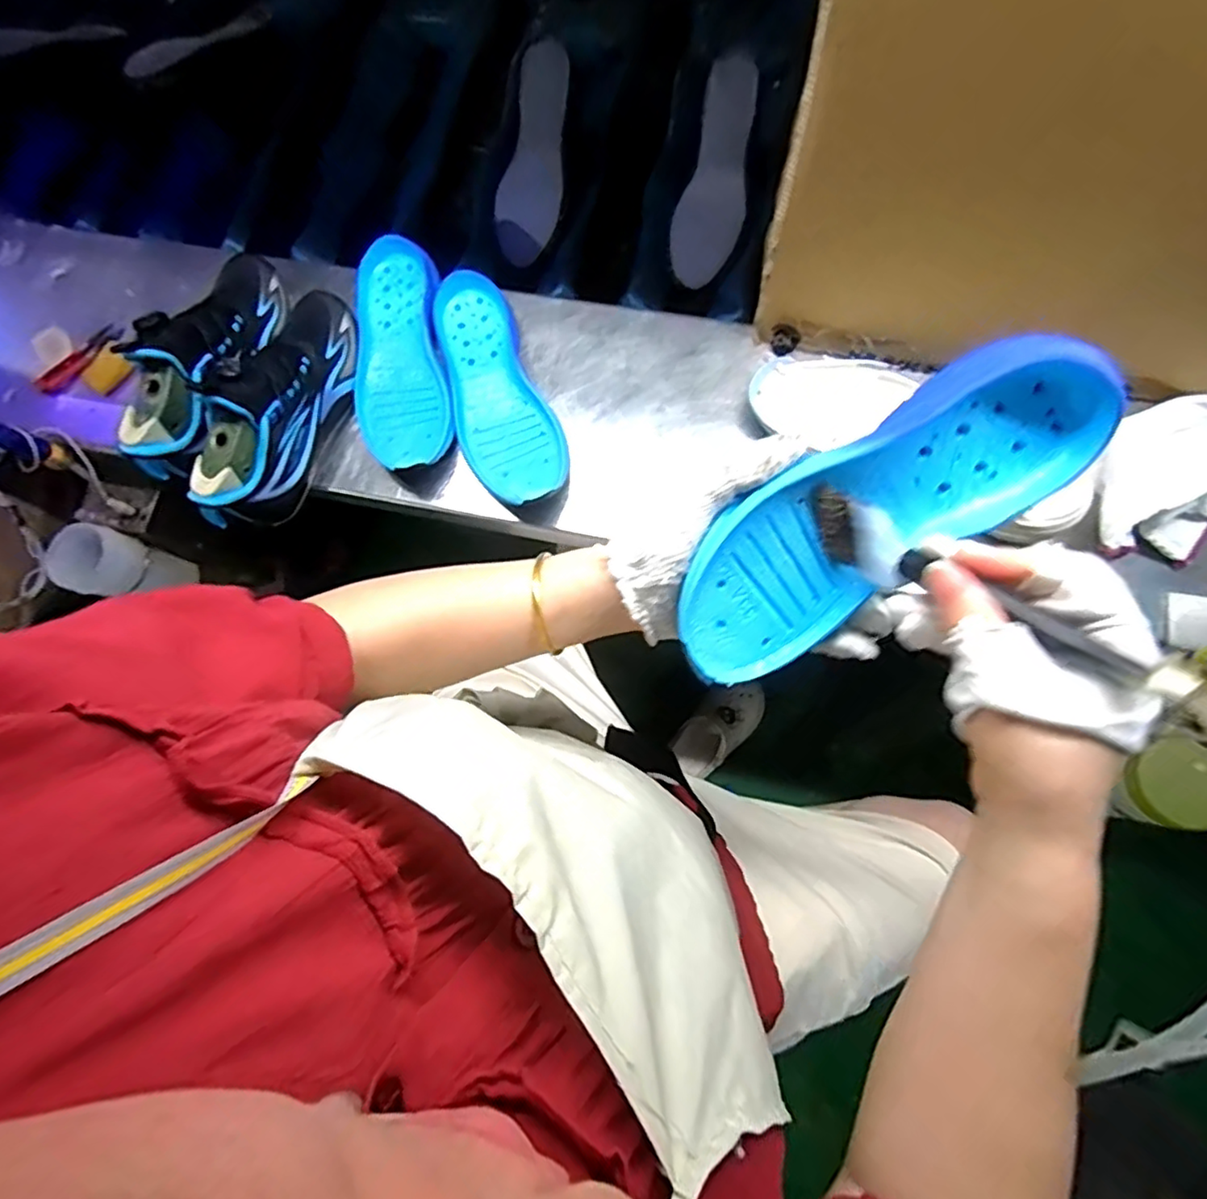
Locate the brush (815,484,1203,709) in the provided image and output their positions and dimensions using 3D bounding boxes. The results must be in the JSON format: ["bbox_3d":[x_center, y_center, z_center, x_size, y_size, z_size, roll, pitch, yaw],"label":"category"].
[{"bbox_3d":[0.161,-0.005,0.276,0.019,0.036,0.162,-39,45,-11],"label":"brush"}]

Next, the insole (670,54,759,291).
[{"bbox_3d":[0.119,-0.444,0.659,0.069,0.013,0.207,13,107,6],"label":"insole"}]

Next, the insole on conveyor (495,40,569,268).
[{"bbox_3d":[-0.074,-0.476,0.677,0.065,0.013,0.208,13,105,6],"label":"insole on conveyor"}]

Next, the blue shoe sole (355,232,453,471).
[{"bbox_3d":[-0.197,-0.234,0.593,0.085,0.040,0.230,-8,71,-2],"label":"blue shoe sole"}]

